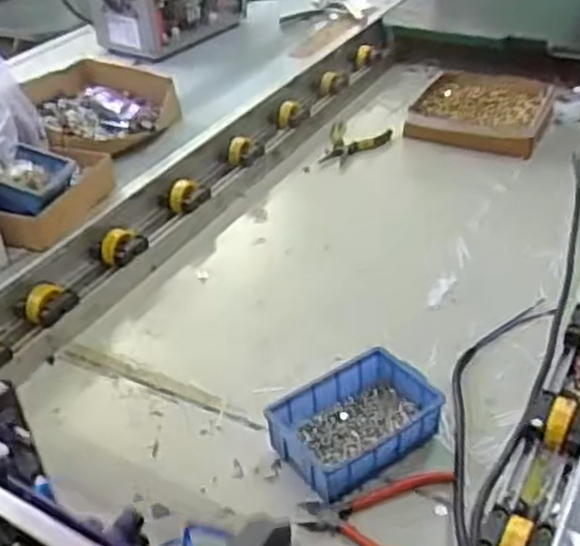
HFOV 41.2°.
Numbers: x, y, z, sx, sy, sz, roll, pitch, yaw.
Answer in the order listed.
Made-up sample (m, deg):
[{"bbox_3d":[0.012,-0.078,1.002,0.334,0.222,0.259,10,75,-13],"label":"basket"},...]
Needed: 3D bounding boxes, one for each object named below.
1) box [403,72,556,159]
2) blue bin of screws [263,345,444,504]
[{"bbox_3d":[0.336,-0.284,1.339,0.218,0.042,0.243,14,39,22],"label":"box"},{"bbox_3d":[0.062,0.146,0.741,0.148,0.054,0.102,-25,41,-28],"label":"blue bin of screws"}]

